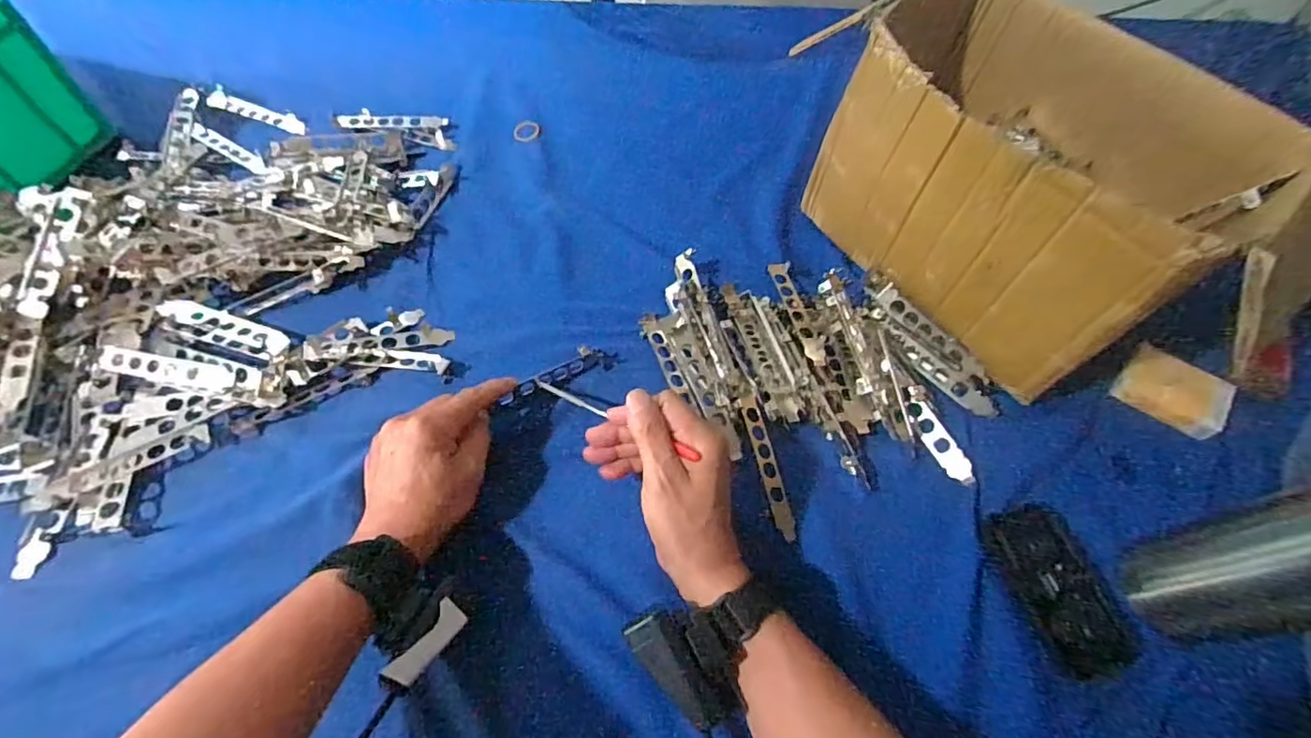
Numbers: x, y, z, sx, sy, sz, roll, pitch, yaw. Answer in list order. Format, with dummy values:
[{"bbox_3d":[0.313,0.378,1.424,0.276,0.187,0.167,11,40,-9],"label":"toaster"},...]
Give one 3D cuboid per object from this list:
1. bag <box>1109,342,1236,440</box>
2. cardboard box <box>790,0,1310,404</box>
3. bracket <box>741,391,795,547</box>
[{"bbox_3d":[0.431,0.017,0.470,0.023,0.075,0.072,-31,37,-5],"label":"bag"},{"bbox_3d":[0.310,-0.149,0.486,0.206,0.191,0.352,-30,65,-19],"label":"cardboard box"},{"bbox_3d":[0.090,0.075,0.444,0.016,0.008,0.118,-9,60,-8],"label":"bracket"}]

